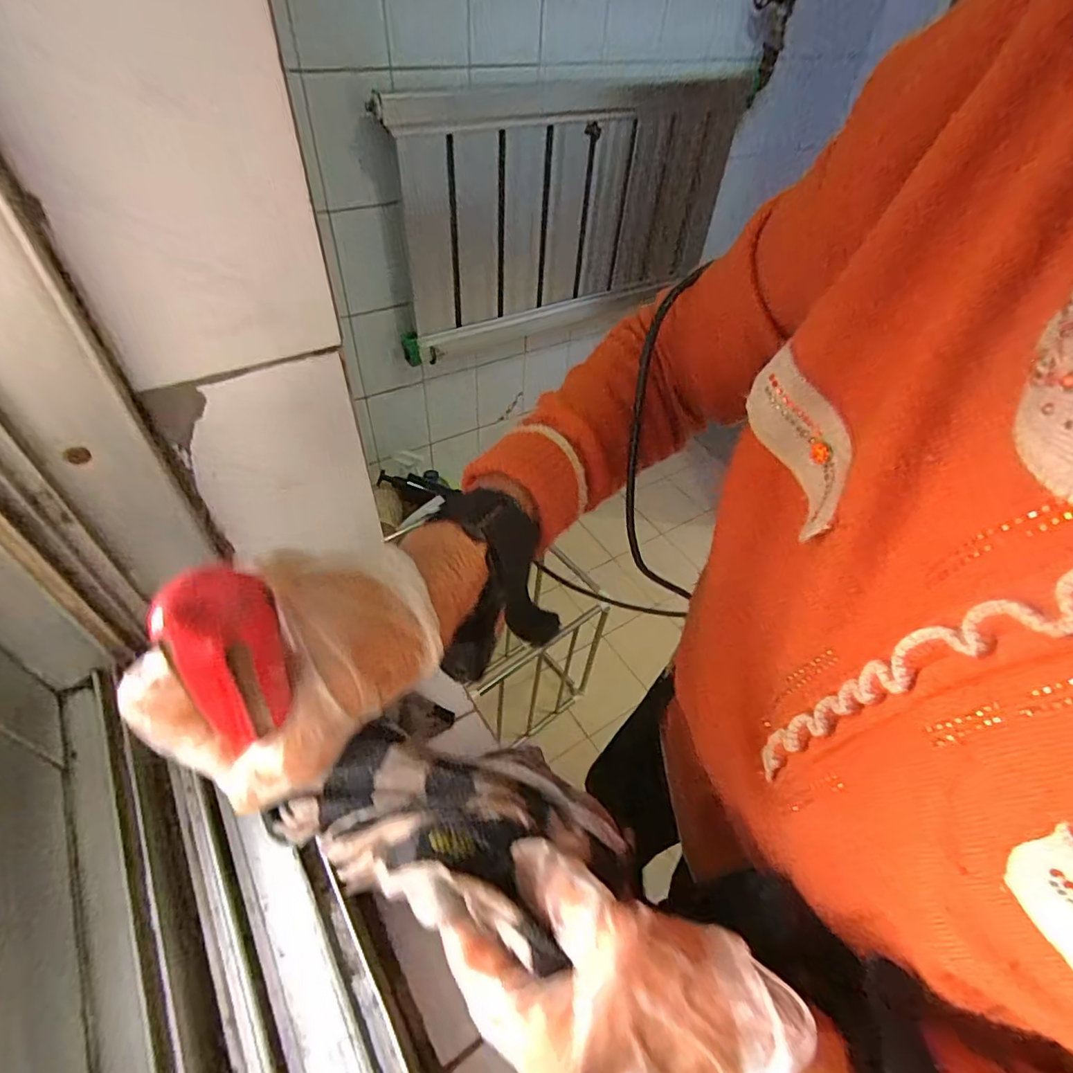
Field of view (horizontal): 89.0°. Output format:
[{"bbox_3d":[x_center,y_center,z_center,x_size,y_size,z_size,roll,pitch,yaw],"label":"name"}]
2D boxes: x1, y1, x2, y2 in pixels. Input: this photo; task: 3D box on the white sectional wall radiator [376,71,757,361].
[{"bbox_3d":[0.101,-0.729,1.255,0.889,0.469,0.092,-20,53,-22],"label":"white sectional wall radiator"}]

